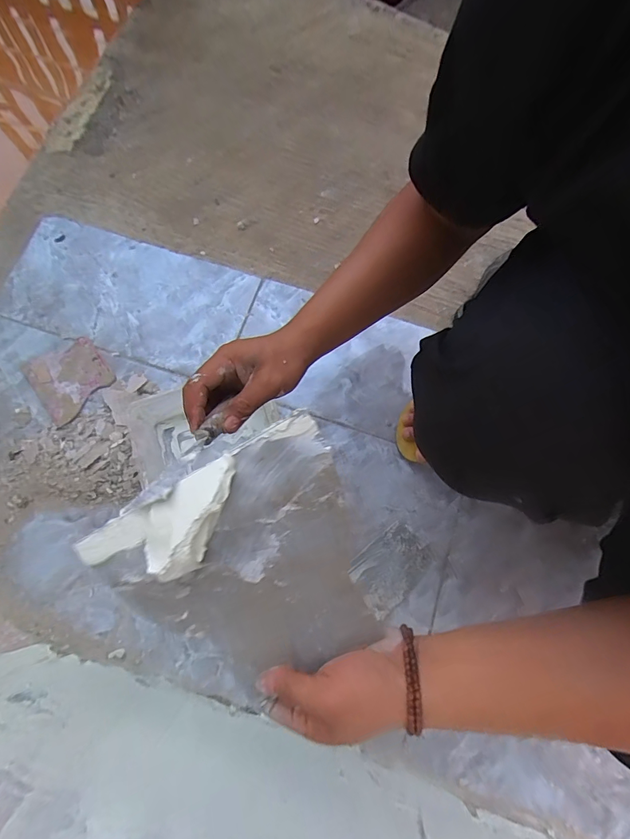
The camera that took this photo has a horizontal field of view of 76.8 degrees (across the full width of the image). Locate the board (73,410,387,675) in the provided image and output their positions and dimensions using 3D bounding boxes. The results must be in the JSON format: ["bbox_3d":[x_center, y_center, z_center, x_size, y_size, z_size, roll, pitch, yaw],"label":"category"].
[{"bbox_3d":[-0.049,0.114,0.286,0.179,0.028,0.179,-25,99,0],"label":"board"}]

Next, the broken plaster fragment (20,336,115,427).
[{"bbox_3d":[-0.378,-0.067,0.613,0.108,0.006,0.117,-37,79,-9],"label":"broken plaster fragment"}]

